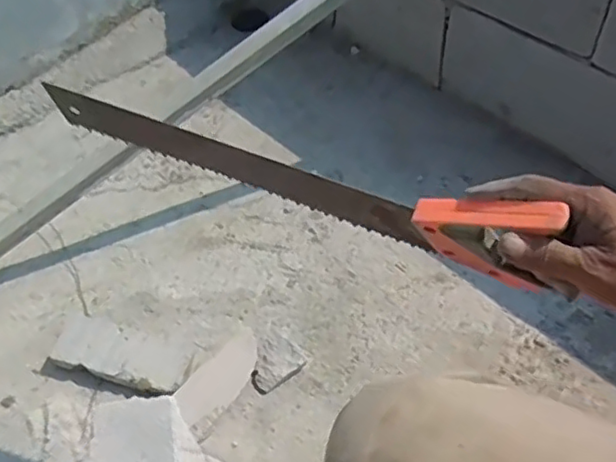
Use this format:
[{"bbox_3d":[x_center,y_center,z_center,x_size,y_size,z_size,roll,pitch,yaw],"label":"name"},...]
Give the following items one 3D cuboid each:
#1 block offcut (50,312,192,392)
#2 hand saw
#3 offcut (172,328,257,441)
[{"bbox_3d":[-0.267,0.177,0.913,0.201,0.037,0.084,12,52,13],"label":"block offcut"},{"bbox_3d":[-0.024,-0.047,0.547,0.446,0.108,0.037,18,53,16],"label":"hand saw"},{"bbox_3d":[-0.122,0.210,0.891,0.066,0.026,0.156,29,57,25],"label":"offcut"}]

